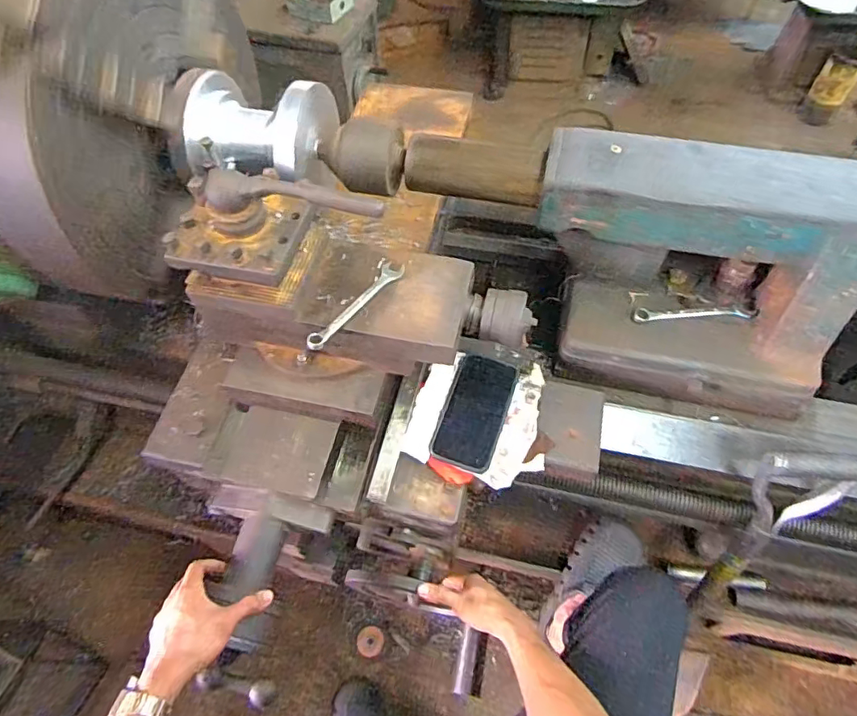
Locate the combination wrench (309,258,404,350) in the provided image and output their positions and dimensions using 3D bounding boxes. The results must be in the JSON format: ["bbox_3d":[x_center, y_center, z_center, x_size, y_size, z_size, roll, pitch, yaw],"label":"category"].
[{"bbox_3d":[-0.088,-0.065,0.674,0.028,0.013,0.157,32,66,19],"label":"combination wrench"}]

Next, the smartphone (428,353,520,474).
[{"bbox_3d":[0.063,0.070,0.735,0.081,0.016,0.156,17,61,12],"label":"smartphone"}]

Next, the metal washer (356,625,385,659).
[{"bbox_3d":[-0.148,0.725,1.403,0.067,0.009,0.070,-1,59,2],"label":"metal washer"}]

